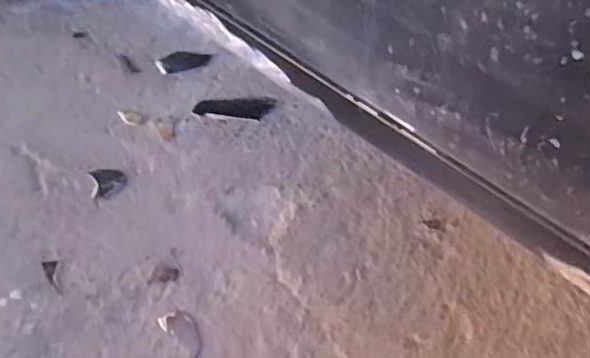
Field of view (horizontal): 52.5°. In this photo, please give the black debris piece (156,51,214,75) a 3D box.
[{"bbox_3d":[-0.168,-0.182,0.905,0.081,0.007,0.047,-11,49,-14],"label":"black debris piece"}]

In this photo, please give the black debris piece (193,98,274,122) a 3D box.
[{"bbox_3d":[-0.086,-0.100,0.843,0.109,0.007,0.045,3,47,-1],"label":"black debris piece"}]

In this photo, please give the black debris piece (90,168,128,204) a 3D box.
[{"bbox_3d":[-0.230,0.004,0.742,0.041,0.004,0.053,-12,49,-16],"label":"black debris piece"}]

